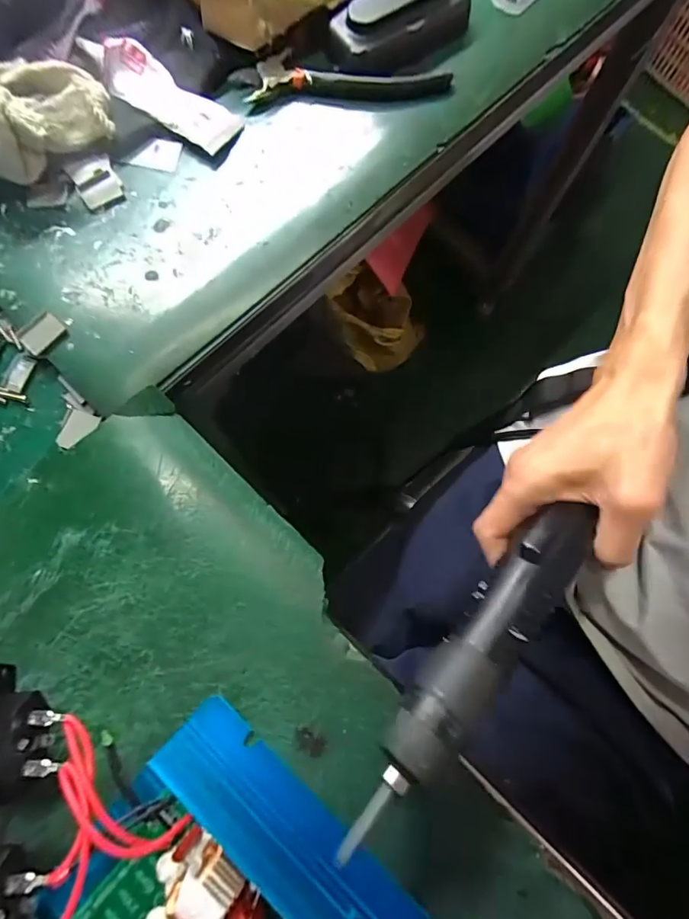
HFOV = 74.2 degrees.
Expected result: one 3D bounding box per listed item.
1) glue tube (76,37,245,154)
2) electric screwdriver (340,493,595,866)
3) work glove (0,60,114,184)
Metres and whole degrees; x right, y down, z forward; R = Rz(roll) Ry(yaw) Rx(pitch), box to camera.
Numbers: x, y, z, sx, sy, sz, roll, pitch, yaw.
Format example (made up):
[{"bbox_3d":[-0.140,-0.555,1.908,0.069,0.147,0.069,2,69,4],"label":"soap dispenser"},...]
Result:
[{"bbox_3d":[-0.123,-0.247,0.303,0.111,0.026,0.038,33,78,7],"label":"glue tube"},{"bbox_3d":[0.068,0.095,0.228,0.033,0.032,0.202,43,67,9],"label":"electric screwdriver"},{"bbox_3d":[-0.186,-0.205,0.268,0.082,0.053,0.062,-14,77,-4],"label":"work glove"}]

